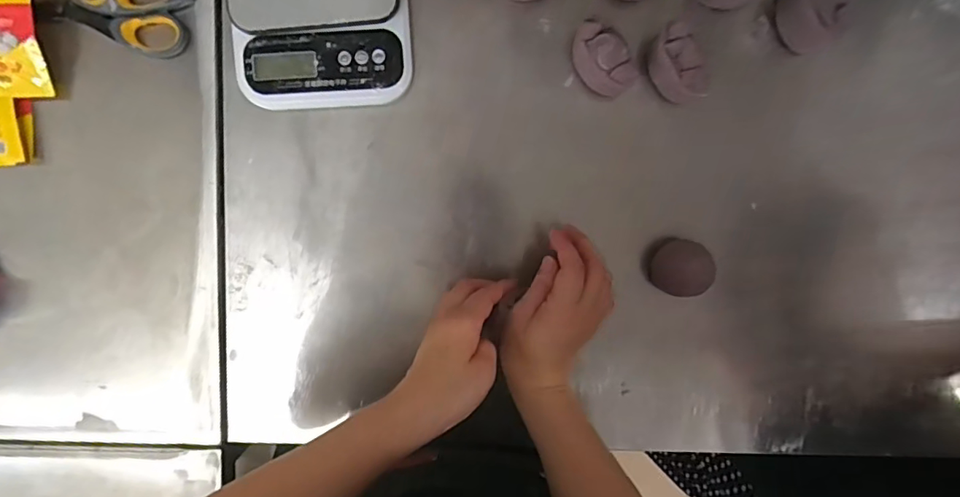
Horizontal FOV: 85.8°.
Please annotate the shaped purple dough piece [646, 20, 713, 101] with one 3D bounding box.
[{"bbox_3d":[0.166,-0.154,0.440,0.035,0.048,0.062,-23,98,2],"label":"shaped purple dough piece"}]

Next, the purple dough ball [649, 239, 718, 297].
[{"bbox_3d":[0.180,0.019,0.458,0.042,0.045,0.046,0,98,-1],"label":"purple dough ball"}]

